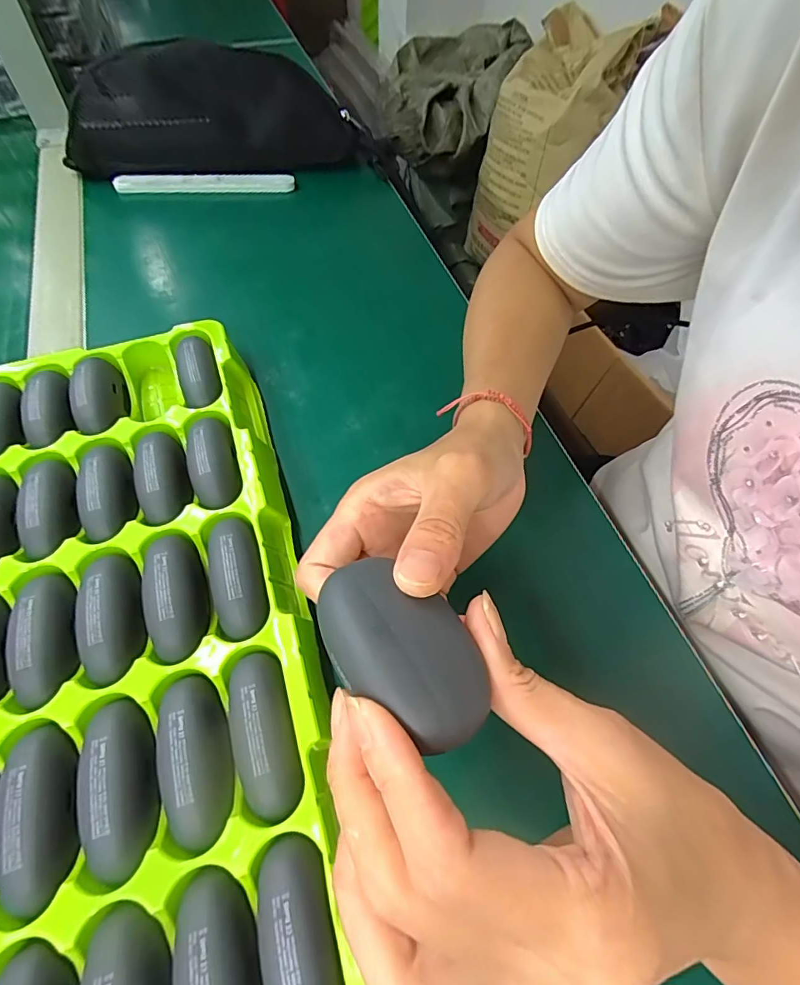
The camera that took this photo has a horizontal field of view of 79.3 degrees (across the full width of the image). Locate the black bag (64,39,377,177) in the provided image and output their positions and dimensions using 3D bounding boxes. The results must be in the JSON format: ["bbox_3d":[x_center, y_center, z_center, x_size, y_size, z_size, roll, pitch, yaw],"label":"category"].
[{"bbox_3d":[-0.179,-0.368,0.478,0.290,0.095,0.062,-5,59,-5],"label":"black bag"}]

